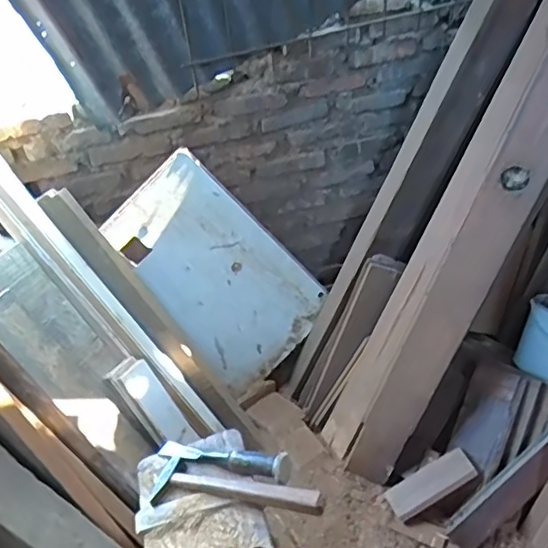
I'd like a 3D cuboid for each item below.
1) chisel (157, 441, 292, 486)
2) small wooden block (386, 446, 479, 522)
[{"bbox_3d":[-0.087,0.316,1.000,0.248,0.038,0.043,-1,34,29],"label":"chisel"},{"bbox_3d":[0.395,0.528,1.467,0.227,0.018,0.086,-33,79,0],"label":"small wooden block"}]

